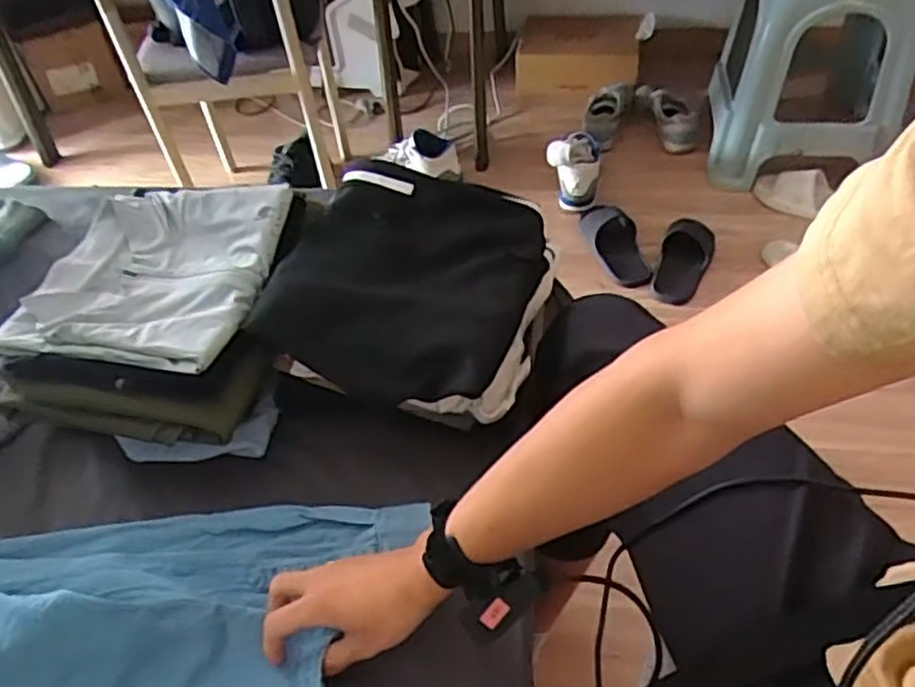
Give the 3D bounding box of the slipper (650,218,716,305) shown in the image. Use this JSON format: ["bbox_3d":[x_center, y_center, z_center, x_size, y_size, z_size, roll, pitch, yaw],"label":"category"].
[{"bbox_3d":[0.483,-0.189,1.514,0.106,0.053,0.249,16,51,19],"label":"slipper"}]

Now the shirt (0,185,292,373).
[{"bbox_3d":[-0.324,-0.082,0.762,0.248,0.040,0.249,7,49,12],"label":"shirt"}]

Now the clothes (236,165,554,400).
[{"bbox_3d":[-0.056,-0.075,0.740,0.257,0.043,0.282,12,50,16],"label":"clothes"}]

